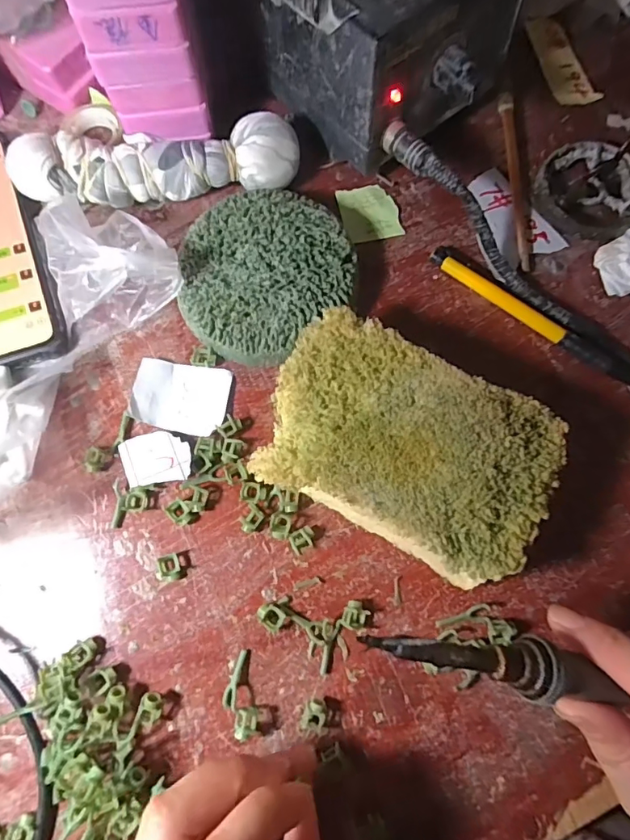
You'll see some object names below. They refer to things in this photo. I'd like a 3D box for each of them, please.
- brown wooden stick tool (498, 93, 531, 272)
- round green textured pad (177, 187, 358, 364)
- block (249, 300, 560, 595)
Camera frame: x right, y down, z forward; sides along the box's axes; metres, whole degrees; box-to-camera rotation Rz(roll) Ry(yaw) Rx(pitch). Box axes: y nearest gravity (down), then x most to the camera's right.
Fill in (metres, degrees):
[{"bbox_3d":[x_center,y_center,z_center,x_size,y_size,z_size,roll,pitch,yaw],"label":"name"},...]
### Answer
[{"bbox_3d":[0.128,-0.152,0.302,0.009,0.006,0.126,-2,77,-1],"label":"brown wooden stick tool"},{"bbox_3d":[-0.031,-0.084,0.276,0.099,0.024,0.092,0,77,-1],"label":"round green textured pad"},{"bbox_3d":[0.043,0.014,0.241,0.136,0.043,0.091,27,78,6],"label":"block"}]

